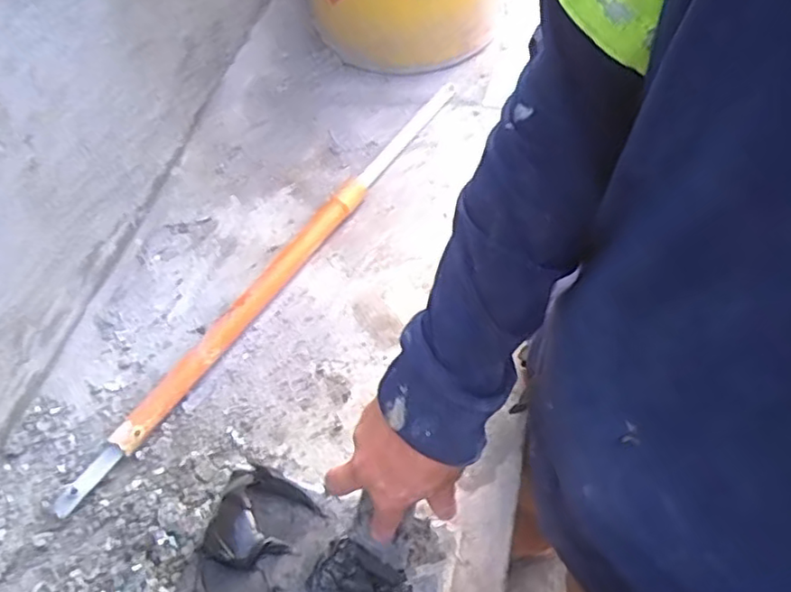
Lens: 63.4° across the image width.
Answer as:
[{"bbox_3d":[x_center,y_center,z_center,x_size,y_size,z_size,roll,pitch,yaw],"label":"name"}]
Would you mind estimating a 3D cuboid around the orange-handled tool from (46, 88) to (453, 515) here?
[{"bbox_3d":[-0.120,-0.041,0.701,0.039,0.026,0.641,28,63,21],"label":"orange-handled tool"}]

